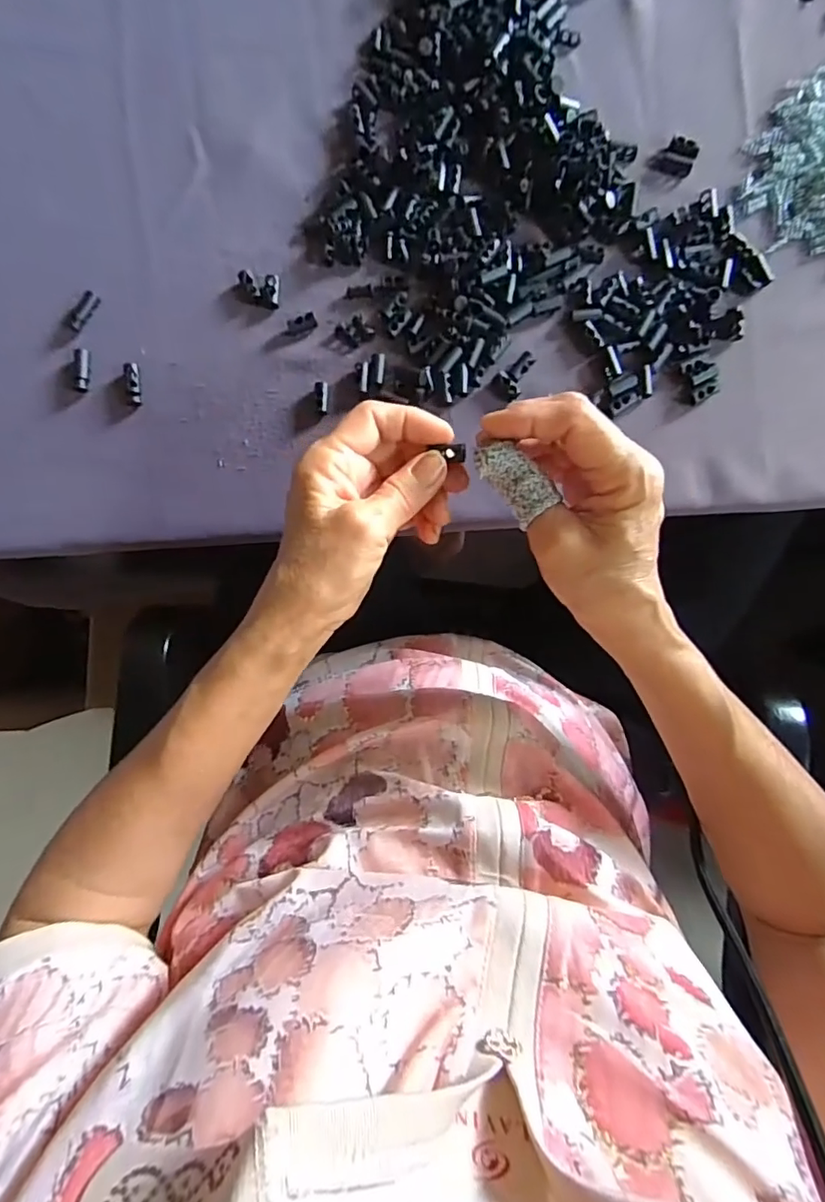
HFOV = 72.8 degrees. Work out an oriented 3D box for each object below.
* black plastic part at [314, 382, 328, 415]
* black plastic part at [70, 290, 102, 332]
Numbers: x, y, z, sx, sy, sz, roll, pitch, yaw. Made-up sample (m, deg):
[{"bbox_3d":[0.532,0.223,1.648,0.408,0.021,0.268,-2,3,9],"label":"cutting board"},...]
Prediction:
[{"bbox_3d":[-0.055,-0.121,0.334,0.008,0.004,0.022,1,86,1],"label":"black plastic part"},{"bbox_3d":[-0.198,-0.174,0.336,0.010,0.004,0.025,27,87,2],"label":"black plastic part"}]

